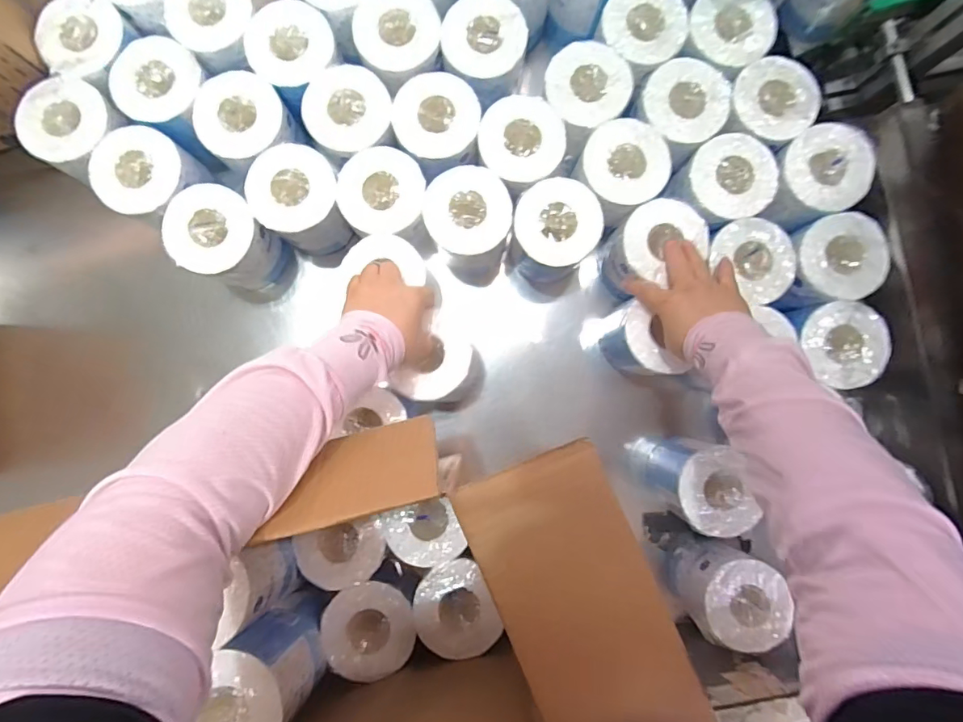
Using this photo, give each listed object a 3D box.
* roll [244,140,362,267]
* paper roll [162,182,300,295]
[{"bbox_3d":[-0.217,-0.190,0.597,0.100,0.096,0.114,-29,89,-3],"label":"roll"},{"bbox_3d":[-0.308,-0.142,0.606,0.112,0.121,0.102,38,87,0],"label":"paper roll"}]

